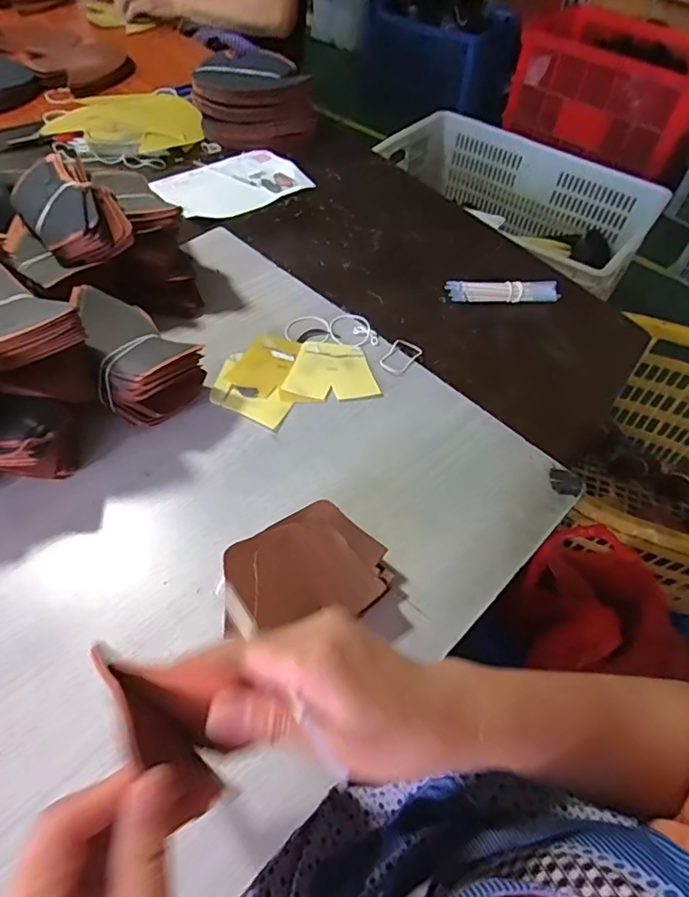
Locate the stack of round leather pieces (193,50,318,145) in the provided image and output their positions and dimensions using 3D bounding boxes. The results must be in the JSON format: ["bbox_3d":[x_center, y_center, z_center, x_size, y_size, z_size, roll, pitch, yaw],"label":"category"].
[{"bbox_3d":[-0.151,-0.590,0.856,0.193,0.076,0.203,-5,55,-8],"label":"stack of round leather pieces"}]

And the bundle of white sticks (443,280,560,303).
[{"bbox_3d":[0.199,-0.197,0.642,0.141,0.025,0.019,1,54,-4],"label":"bundle of white sticks"}]

